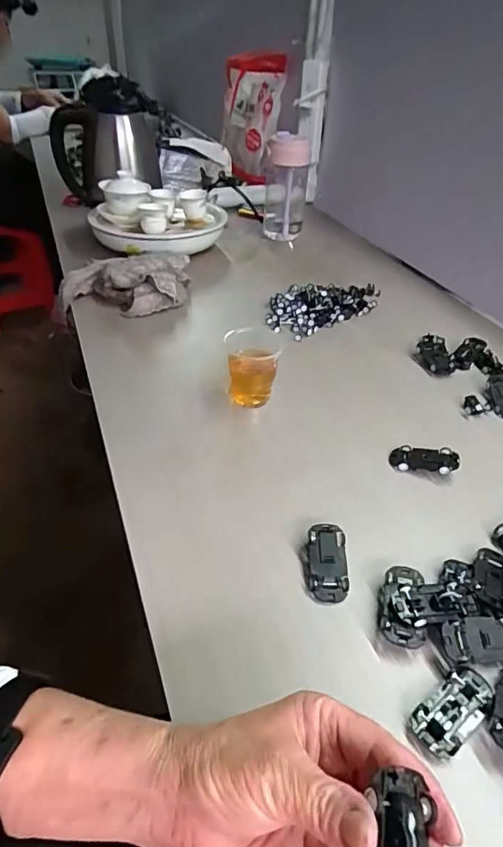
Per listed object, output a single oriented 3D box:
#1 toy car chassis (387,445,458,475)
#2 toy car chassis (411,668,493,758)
[{"bbox_3d":[0.175,0.035,0.510,0.064,0.017,0.032,9,38,9],"label":"toy car chassis"},{"bbox_3d":[0.134,0.183,0.324,0.067,0.013,0.030,-23,44,-29],"label":"toy car chassis"}]

